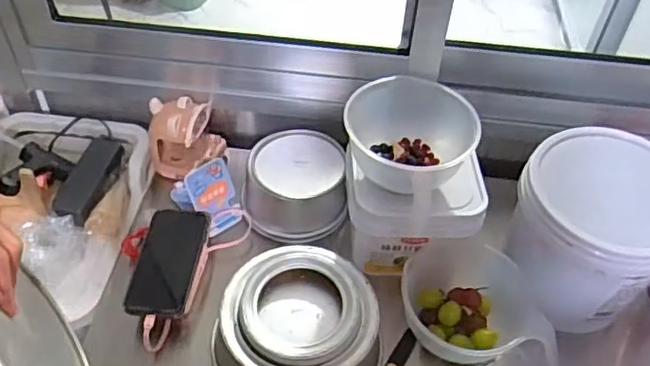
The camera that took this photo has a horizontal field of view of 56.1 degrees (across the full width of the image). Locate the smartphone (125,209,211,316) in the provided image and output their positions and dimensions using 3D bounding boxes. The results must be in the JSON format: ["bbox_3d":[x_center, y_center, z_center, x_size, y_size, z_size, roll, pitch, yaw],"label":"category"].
[{"bbox_3d":[-0.204,0.103,0.802,0.076,0.014,0.150,16,63,-10],"label":"smartphone"}]

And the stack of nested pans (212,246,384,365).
[{"bbox_3d":[-0.031,0.170,0.725,0.193,0.097,0.167,0,48,-3],"label":"stack of nested pans"}]

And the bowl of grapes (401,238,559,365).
[{"bbox_3d":[0.173,0.156,0.737,0.159,0.075,0.167,1,48,-1],"label":"bowl of grapes"}]

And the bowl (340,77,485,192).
[{"bbox_3d":[0.100,-0.050,0.731,0.147,0.076,0.135,1,48,-1],"label":"bowl"}]

